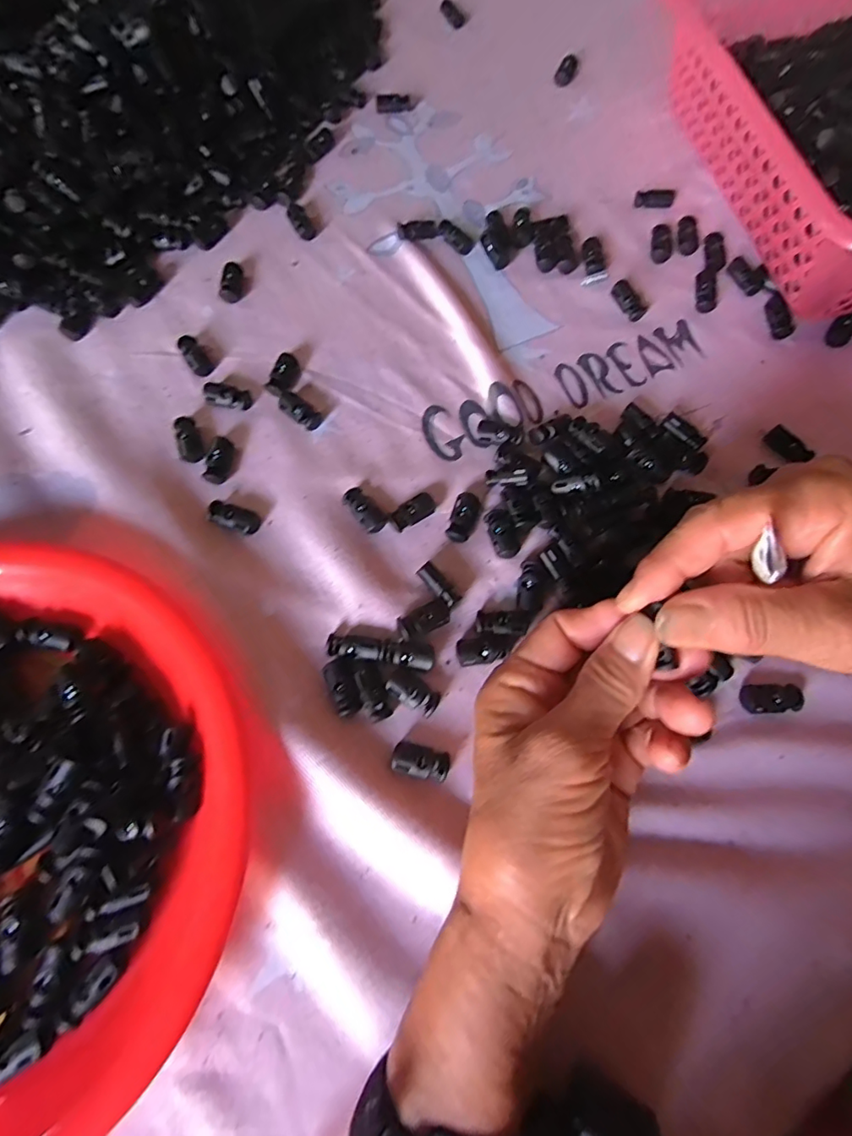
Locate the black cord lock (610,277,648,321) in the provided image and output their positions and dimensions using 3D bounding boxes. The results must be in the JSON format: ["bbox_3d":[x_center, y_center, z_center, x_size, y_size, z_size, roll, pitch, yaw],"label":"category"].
[{"bbox_3d":[0.138,-0.182,0.344,0.015,0.010,0.029,-30,75,-11],"label":"black cord lock"}]

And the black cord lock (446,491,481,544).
[{"bbox_3d":[0.021,-0.029,0.288,0.014,0.007,0.028,18,72,4],"label":"black cord lock"}]

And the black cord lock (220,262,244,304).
[{"bbox_3d":[-0.133,-0.194,0.346,0.013,0.008,0.028,0,72,-2],"label":"black cord lock"}]

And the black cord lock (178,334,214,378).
[{"bbox_3d":[-0.146,-0.135,0.322,0.013,0.006,0.029,-32,76,-12],"label":"black cord lock"}]

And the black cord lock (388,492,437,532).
[{"bbox_3d":[-0.008,-0.032,0.288,0.027,0.007,0.014,-33,76,-12],"label":"black cord lock"}]

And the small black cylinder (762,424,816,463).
[{"bbox_3d":[0.217,-0.074,0.305,0.013,0.008,0.025,-32,76,-12],"label":"small black cylinder"}]

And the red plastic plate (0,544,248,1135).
[{"bbox_3d":[-0.207,0.111,0.221,0.246,0.023,0.256,-38,77,-13],"label":"red plastic plate"}]

